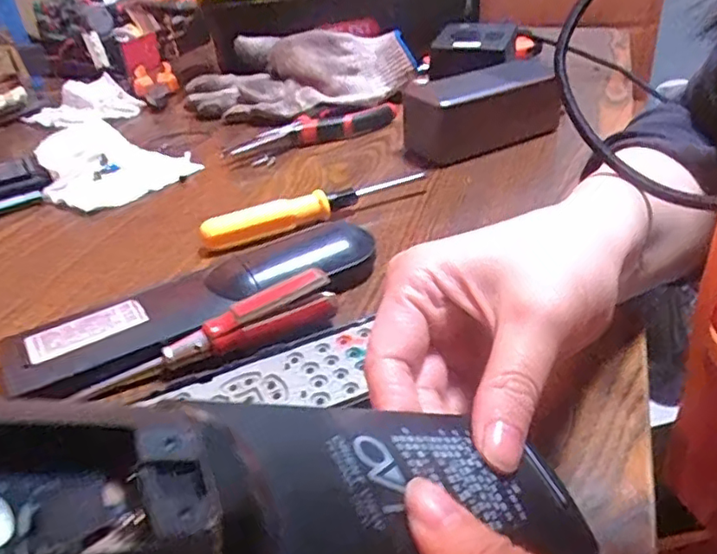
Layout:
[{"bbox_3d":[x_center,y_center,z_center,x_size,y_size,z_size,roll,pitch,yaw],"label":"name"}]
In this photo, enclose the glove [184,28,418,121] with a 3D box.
[{"bbox_3d":[-0.054,-0.192,0.591,0.202,0.062,0.101,-18,35,-19],"label":"glove"}]

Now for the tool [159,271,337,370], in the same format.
[{"bbox_3d":[-0.052,0.019,0.290,0.082,0.021,0.021,-20,36,-22],"label":"tool"}]

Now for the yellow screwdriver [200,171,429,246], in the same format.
[{"bbox_3d":[-0.025,-0.047,0.397,0.153,0.016,0.014,-19,36,-21],"label":"yellow screwdriver"}]

